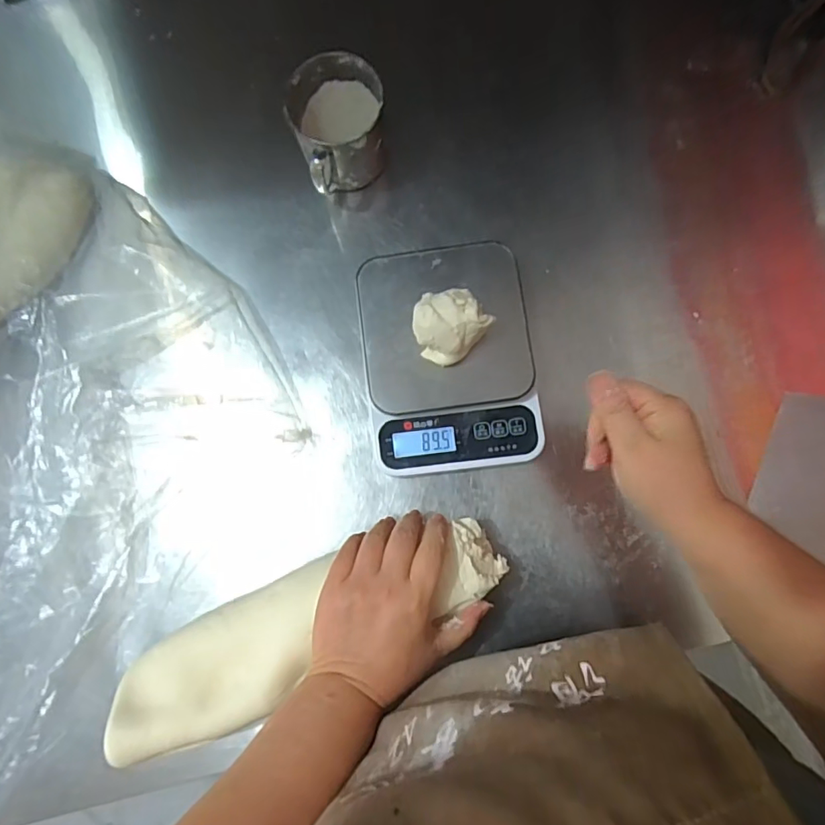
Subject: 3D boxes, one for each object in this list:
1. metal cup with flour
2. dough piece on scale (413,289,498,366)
[{"bbox_3d":[-0.063,-0.253,0.473,0.080,0.074,0.091,-22,82,-1],"label":"metal cup with flour"},{"bbox_3d":[0.028,-0.071,0.422,0.052,0.036,0.054,0,82,3],"label":"dough piece on scale"}]

